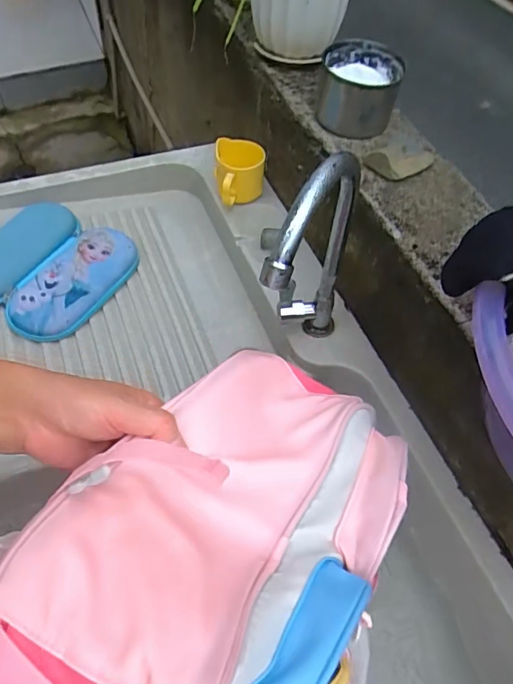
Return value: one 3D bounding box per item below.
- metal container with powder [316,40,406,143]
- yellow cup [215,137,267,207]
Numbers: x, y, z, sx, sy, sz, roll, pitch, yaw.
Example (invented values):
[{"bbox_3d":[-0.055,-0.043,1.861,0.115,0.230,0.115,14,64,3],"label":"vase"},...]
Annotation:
[{"bbox_3d":[0.136,-0.332,0.646,0.104,0.066,0.108,13,57,6],"label":"metal container with powder"},{"bbox_3d":[-0.027,-0.254,0.750,0.078,0.082,0.082,0,56,-3],"label":"yellow cup"}]

